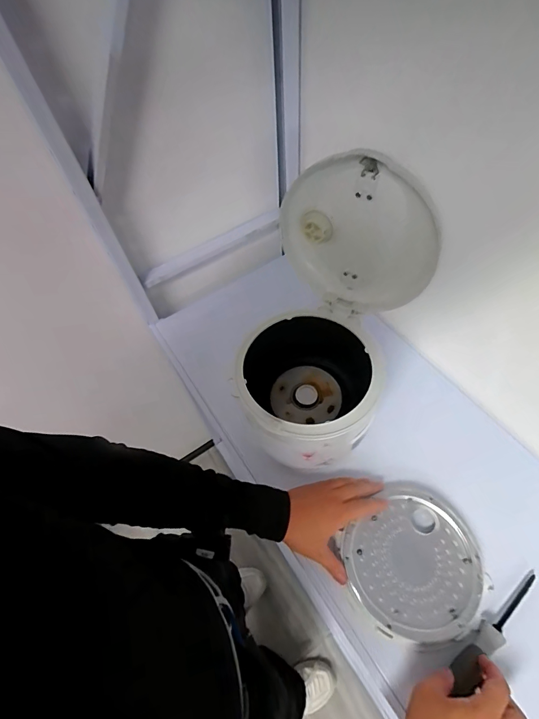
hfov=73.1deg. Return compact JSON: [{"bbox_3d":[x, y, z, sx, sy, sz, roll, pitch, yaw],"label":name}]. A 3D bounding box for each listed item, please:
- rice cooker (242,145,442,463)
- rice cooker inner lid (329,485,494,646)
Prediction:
[{"bbox_3d":[0.065,-0.021,0.509,0.213,0.361,0.268,20,61,16],"label":"rice cooker"},{"bbox_3d":[0.205,0.290,0.518,0.185,0.017,0.181,-2,58,3],"label":"rice cooker inner lid"}]

